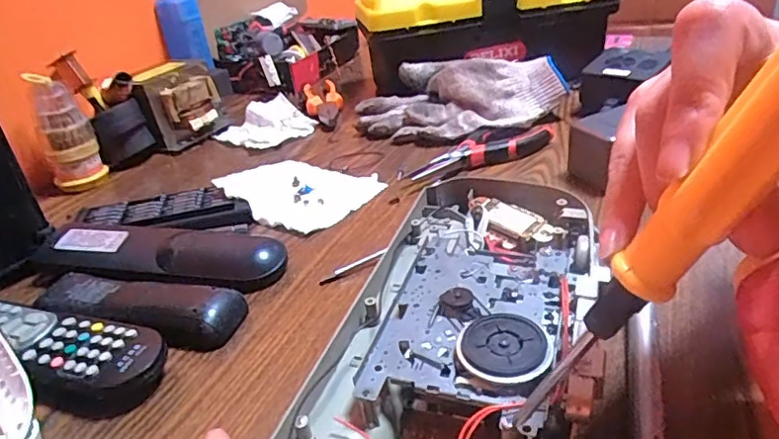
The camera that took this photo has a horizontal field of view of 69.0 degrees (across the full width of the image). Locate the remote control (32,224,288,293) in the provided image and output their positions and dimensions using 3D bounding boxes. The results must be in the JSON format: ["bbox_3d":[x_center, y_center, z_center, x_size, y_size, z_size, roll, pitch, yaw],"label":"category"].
[{"bbox_3d":[-0.173,0.027,0.430,0.187,0.028,0.057,3,32,17],"label":"remote control"}]

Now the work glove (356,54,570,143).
[{"bbox_3d":[0.075,-0.129,0.611,0.213,0.064,0.093,-3,31,7],"label":"work glove"}]

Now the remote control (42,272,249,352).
[{"bbox_3d":[-0.172,0.058,0.388,0.149,0.022,0.047,4,32,19],"label":"remote control"}]

